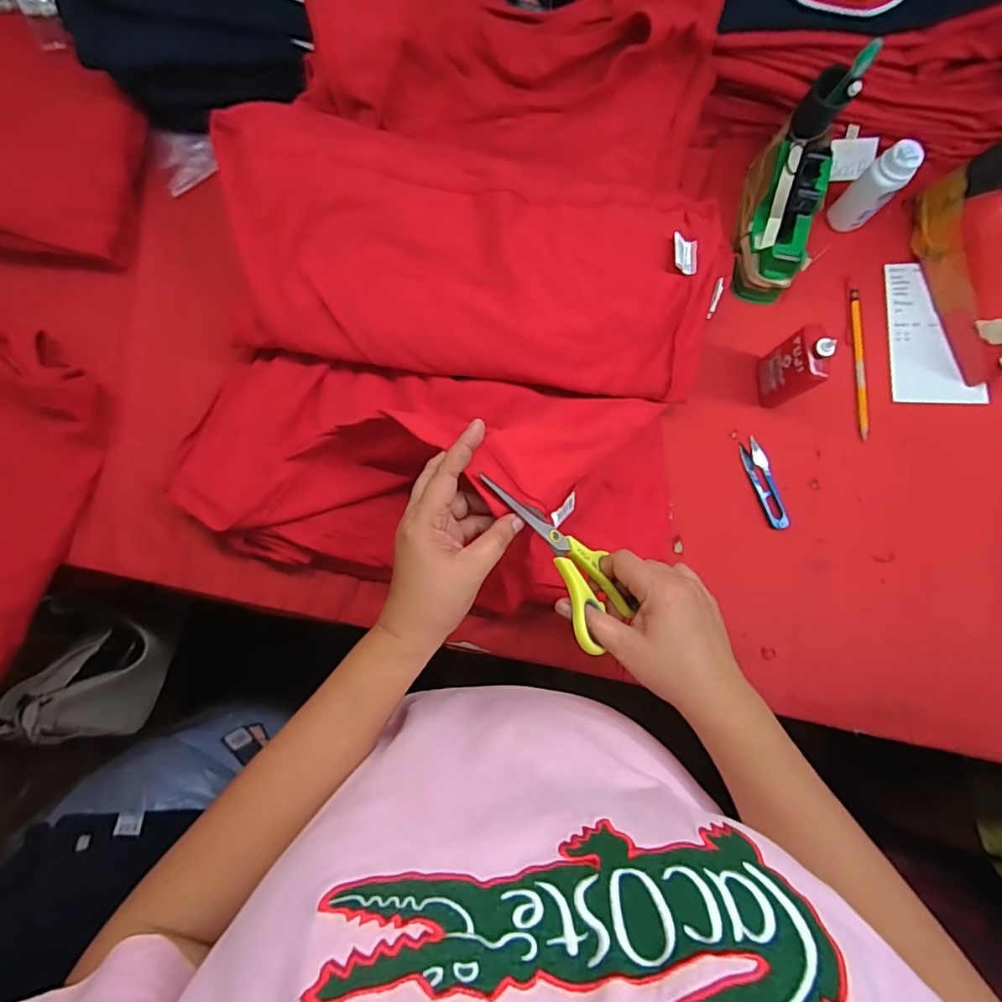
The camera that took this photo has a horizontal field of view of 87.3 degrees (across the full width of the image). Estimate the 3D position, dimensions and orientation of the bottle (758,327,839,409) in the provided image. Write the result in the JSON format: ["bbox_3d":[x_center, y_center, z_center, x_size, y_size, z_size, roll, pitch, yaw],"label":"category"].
[{"bbox_3d":[0.305,-0.139,0.552,0.022,0.116,0.059,0,80,-1],"label":"bottle"}]

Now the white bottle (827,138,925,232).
[{"bbox_3d":[0.409,-0.342,0.578,0.032,0.100,0.042,-39,83,-7],"label":"white bottle"}]

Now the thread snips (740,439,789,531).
[{"bbox_3d":[0.299,-0.020,0.591,0.027,0.007,0.104,-18,85,-2],"label":"thread snips"}]

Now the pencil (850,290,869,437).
[{"bbox_3d":[0.413,-0.158,0.605,0.012,0.006,0.174,-1,85,-1],"label":"pencil"}]

